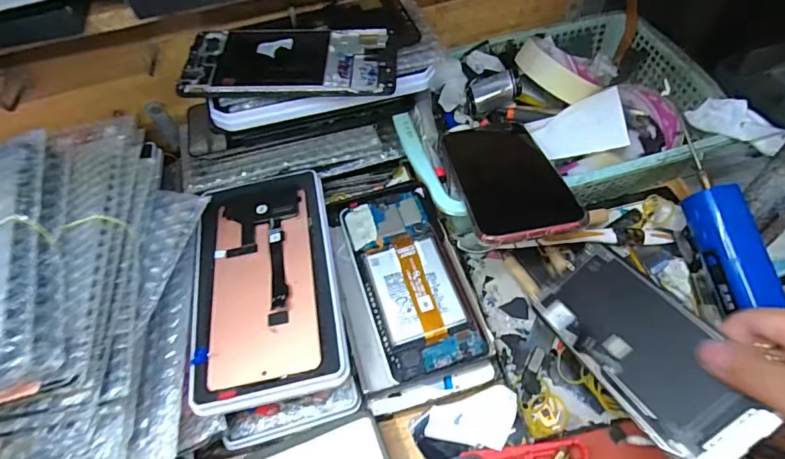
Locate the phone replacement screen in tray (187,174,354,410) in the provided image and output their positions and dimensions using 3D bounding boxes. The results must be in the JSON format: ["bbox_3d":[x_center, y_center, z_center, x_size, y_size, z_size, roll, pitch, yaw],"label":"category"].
[{"bbox_3d":[-0.093,0.033,0.335,0.102,0.015,0.177,-12,56,-3],"label":"phone replacement screen in tray"}]

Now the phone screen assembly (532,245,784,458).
[{"bbox_3d":[0.163,0.075,0.305,0.076,0.006,0.150,-45,42,7],"label":"phone screen assembly"}]

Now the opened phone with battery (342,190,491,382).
[{"bbox_3d":[0.014,0.037,0.376,0.078,0.013,0.159,-16,60,-6],"label":"opened phone with battery"}]

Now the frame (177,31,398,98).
[{"bbox_3d":[-0.073,-0.123,0.336,0.150,0.011,0.067,-1,56,4],"label":"frame"}]

